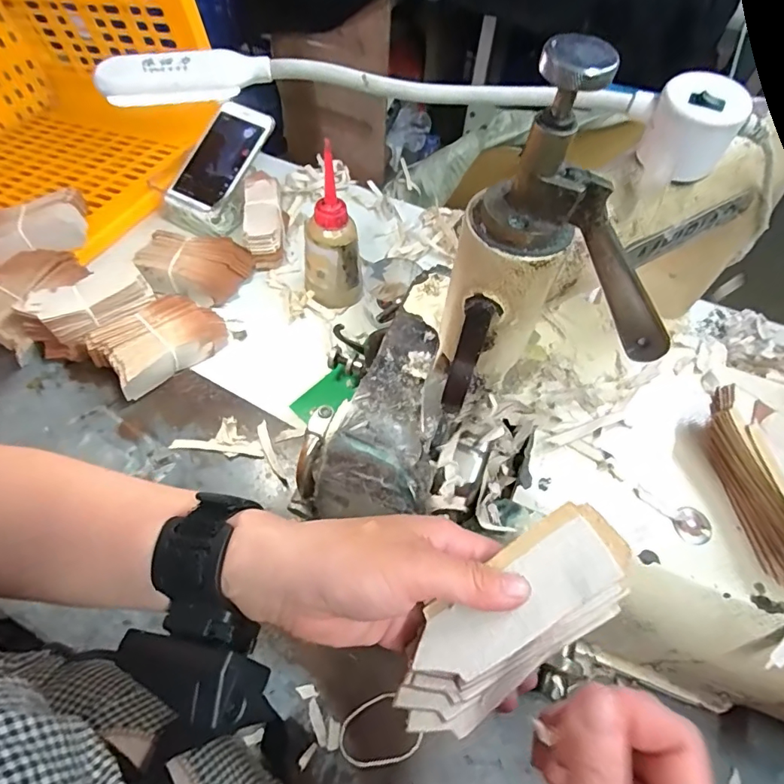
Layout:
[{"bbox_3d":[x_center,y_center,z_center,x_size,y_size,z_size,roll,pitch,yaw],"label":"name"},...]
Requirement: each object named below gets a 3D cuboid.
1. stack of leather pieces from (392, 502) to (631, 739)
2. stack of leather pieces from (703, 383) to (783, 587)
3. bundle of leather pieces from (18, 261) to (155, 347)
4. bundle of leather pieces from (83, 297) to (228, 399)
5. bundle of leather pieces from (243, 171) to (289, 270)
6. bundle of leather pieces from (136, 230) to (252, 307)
[{"bbox_3d":[0.056,0.107,0.227,0.129,0.020,0.050,-40,68,-6],"label":"stack of leather pieces"},{"bbox_3d":[0.246,0.062,0.313,0.045,0.038,0.130,-9,60,-8],"label":"stack of leather pieces"},{"bbox_3d":[-0.299,-0.092,0.483,0.107,0.035,0.048,-31,65,-19],"label":"bundle of leather pieces"},{"bbox_3d":[-0.239,-0.052,0.504,0.074,0.044,0.121,40,65,19],"label":"bundle of leather pieces"},{"bbox_3d":[-0.154,-0.213,0.583,0.044,0.033,0.111,-6,60,-6],"label":"bundle of leather pieces"},{"bbox_3d":[-0.226,-0.142,0.560,0.117,0.041,0.077,8,59,2],"label":"bundle of leather pieces"}]

